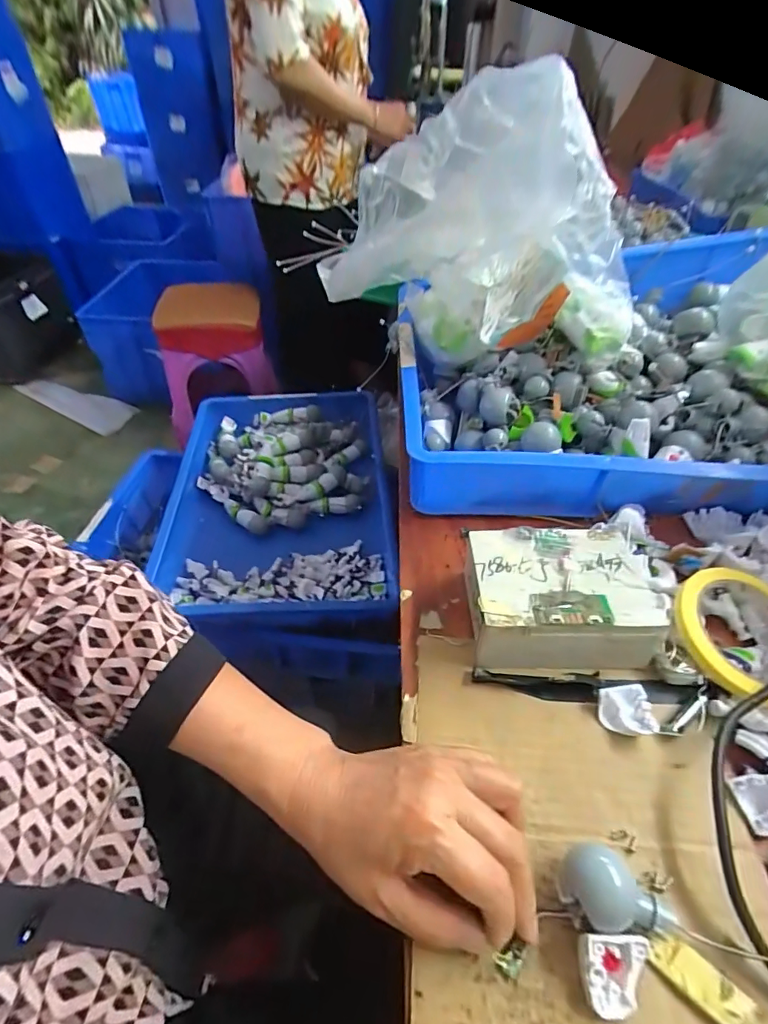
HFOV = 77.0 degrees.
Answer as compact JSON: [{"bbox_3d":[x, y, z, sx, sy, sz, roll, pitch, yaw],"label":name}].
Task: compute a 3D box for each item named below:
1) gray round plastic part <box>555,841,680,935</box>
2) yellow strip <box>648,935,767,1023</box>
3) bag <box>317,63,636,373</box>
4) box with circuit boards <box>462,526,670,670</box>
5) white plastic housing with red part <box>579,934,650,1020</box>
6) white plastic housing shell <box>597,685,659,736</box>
[{"bbox_3d":[0.115,0.197,0.246,0.052,0.028,0.032,28,50,26],"label":"gray round plastic part"},{"bbox_3d":[0.161,0.231,0.223,0.020,0.009,0.069,-32,52,-29],"label":"yellow strip"},{"bbox_3d":[0.100,-0.285,0.517,0.168,0.230,0.343,-31,52,-29],"label":"bag"},{"bbox_3d":[0.131,0.062,0.368,0.134,0.056,0.108,3,43,3],"label":"box with circuit boards"},{"bbox_3d":[0.110,0.220,0.232,0.030,0.011,0.032,2,76,0],"label":"white plastic housing with red part"},{"bbox_3d":[0.158,0.131,0.318,0.030,0.017,0.031,3,43,3],"label":"white plastic housing shell"}]

